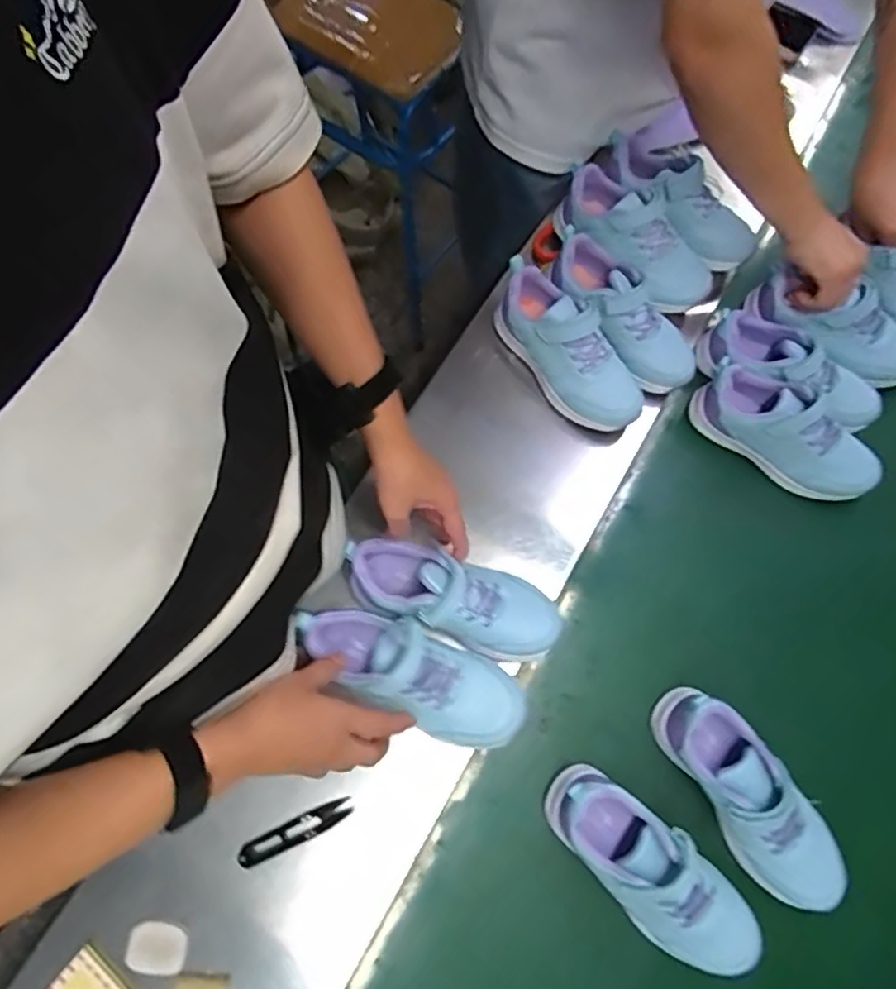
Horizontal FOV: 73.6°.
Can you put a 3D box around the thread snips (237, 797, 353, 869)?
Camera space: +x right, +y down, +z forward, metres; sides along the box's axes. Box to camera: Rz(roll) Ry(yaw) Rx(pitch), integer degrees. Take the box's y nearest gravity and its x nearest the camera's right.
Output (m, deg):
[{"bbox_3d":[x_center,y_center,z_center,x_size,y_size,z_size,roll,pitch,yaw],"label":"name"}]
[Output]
[{"bbox_3d":[-0.136,0.302,0.537,0.100,0.016,0.020,-23,74,-9],"label":"thread snips"}]

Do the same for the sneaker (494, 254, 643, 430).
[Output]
[{"bbox_3d":[0.132,-0.157,0.659,0.079,0.071,0.201,-39,77,-13],"label":"sneaker"}]

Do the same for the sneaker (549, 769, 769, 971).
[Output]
[{"bbox_3d":[0.176,0.326,0.520,0.196,0.087,0.076,43,76,12],"label":"sneaker"}]

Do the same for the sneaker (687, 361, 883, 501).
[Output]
[{"bbox_3d":[0.376,-0.069,0.672,0.197,0.088,0.077,37,75,10],"label":"sneaker"}]

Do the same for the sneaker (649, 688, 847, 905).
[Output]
[{"bbox_3d":[0.273,0.272,0.541,0.073,0.084,0.195,-35,76,-12],"label":"sneaker"}]

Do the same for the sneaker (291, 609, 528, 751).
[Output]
[{"bbox_3d":[-0.034,0.159,0.534,0.204,0.069,0.075,23,73,7],"label":"sneaker"}]

